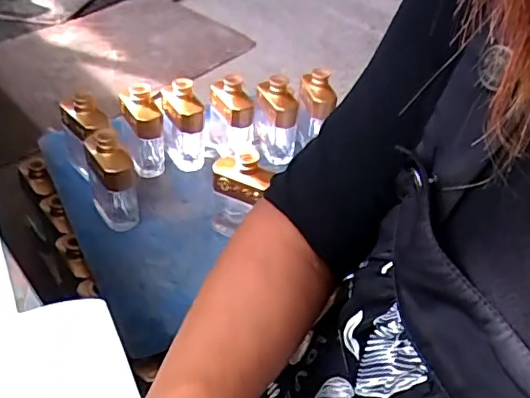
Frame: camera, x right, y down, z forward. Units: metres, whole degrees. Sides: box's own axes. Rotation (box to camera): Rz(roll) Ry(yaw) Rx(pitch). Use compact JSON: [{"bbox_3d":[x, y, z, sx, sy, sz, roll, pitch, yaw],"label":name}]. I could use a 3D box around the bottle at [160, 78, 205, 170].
[{"bbox_3d":[-0.162,-0.149,1.096,0.056,0.161,0.093,-26,49,-33],"label":"bottle"}]

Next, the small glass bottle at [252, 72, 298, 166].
[{"bbox_3d":[0.022,-0.161,1.134,0.091,0.164,0.090,8,40,1],"label":"small glass bottle"}]

